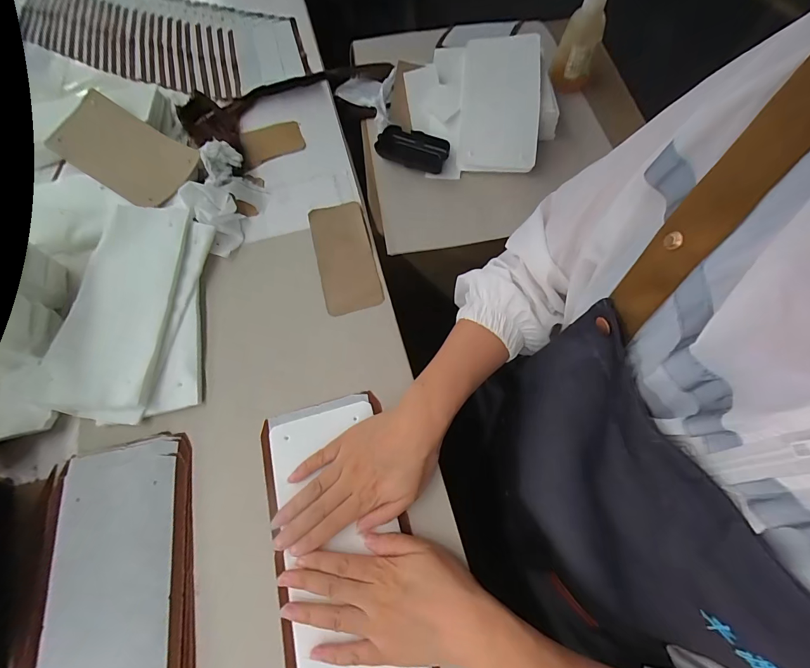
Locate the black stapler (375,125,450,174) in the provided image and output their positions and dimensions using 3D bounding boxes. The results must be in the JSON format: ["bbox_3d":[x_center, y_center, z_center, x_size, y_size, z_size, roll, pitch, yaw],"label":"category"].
[{"bbox_3d":[0.011,-0.279,0.554,0.107,0.025,0.053,14,67,8],"label":"black stapler"}]

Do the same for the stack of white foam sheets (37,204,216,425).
[{"bbox_3d":[-0.310,-0.034,0.429,0.149,0.034,0.263,-6,66,0],"label":"stack of white foam sheets"}]

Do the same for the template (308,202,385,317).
[{"bbox_3d":[-0.078,-0.102,0.473,0.071,0.007,0.161,-15,67,-1],"label":"template"}]

